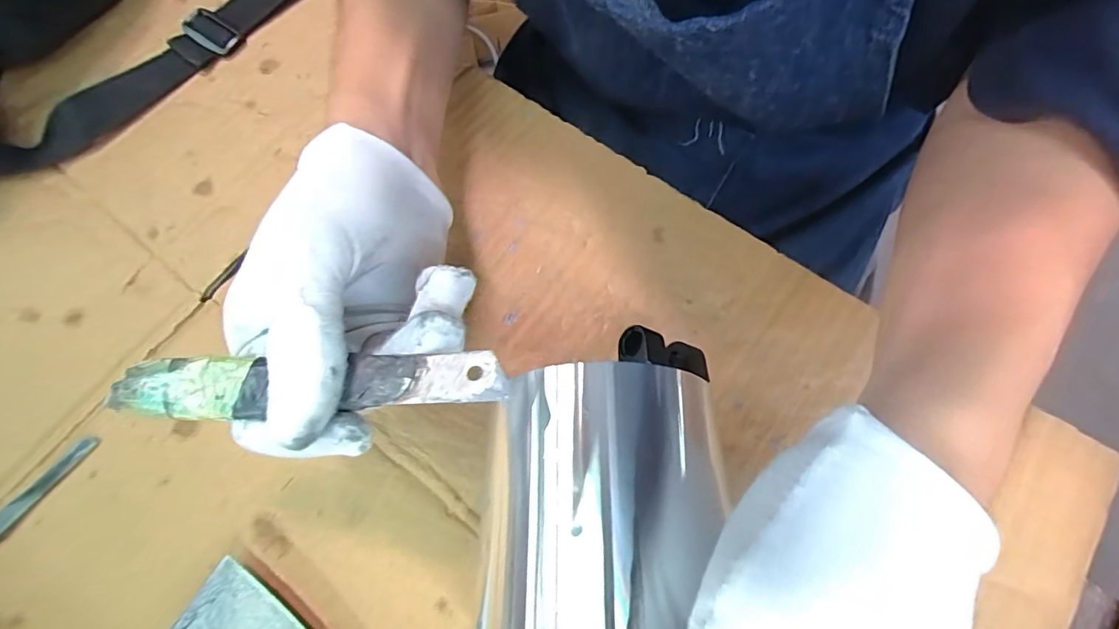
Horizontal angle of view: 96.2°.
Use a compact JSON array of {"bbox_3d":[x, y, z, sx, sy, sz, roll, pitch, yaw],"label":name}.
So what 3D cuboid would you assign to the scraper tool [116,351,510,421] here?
[{"bbox_3d":[-0.086,0.023,0.166,0.138,0.006,0.020,-2,72,7],"label":"scraper tool"}]

